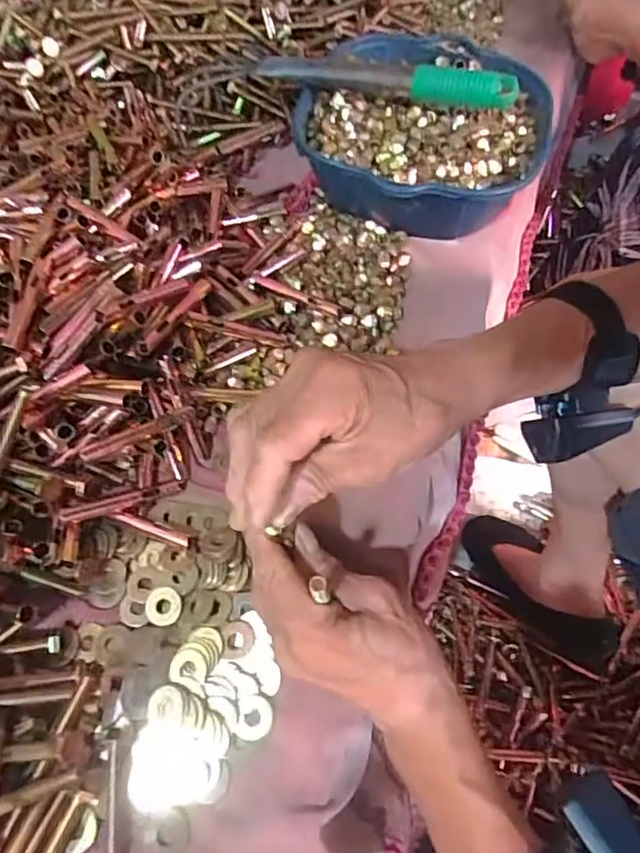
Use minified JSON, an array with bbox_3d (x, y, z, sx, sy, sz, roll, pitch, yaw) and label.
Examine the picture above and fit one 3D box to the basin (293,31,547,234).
[{"bbox_3d":[0.102,-0.287,0.556,0.221,0.078,0.241,-1,61,2],"label":"basin"}]

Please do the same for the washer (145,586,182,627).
[{"bbox_3d":[-0.105,0.120,0.385,0.023,0.004,0.024,2,61,3],"label":"washer"}]

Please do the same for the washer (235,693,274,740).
[{"bbox_3d":[-0.040,0.178,0.351,0.022,0.004,0.025,7,69,-7],"label":"washer"}]

